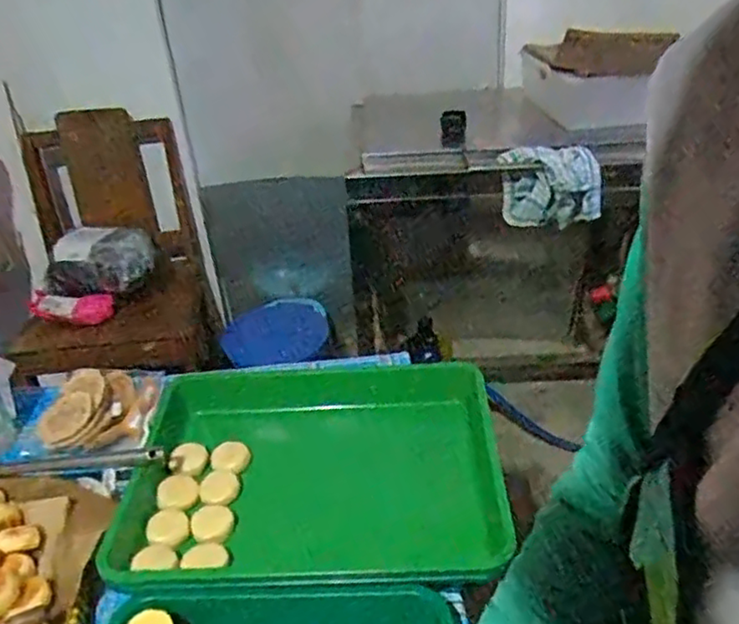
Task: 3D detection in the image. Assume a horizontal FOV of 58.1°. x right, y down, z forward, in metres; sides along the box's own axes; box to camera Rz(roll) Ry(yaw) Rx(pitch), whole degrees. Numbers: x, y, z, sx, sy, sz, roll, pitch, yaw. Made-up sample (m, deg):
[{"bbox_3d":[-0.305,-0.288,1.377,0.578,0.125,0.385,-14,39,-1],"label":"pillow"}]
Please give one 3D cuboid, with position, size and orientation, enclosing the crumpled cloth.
[{"bbox_3d":[0.342,-0.230,1.273,0.178,0.150,0.096,25,43,38],"label":"crumpled cloth"}]

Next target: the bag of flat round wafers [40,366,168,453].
[{"bbox_3d":[-0.307,0.105,0.776,0.129,0.040,0.122,-4,32,0],"label":"bag of flat round wafers"}]

